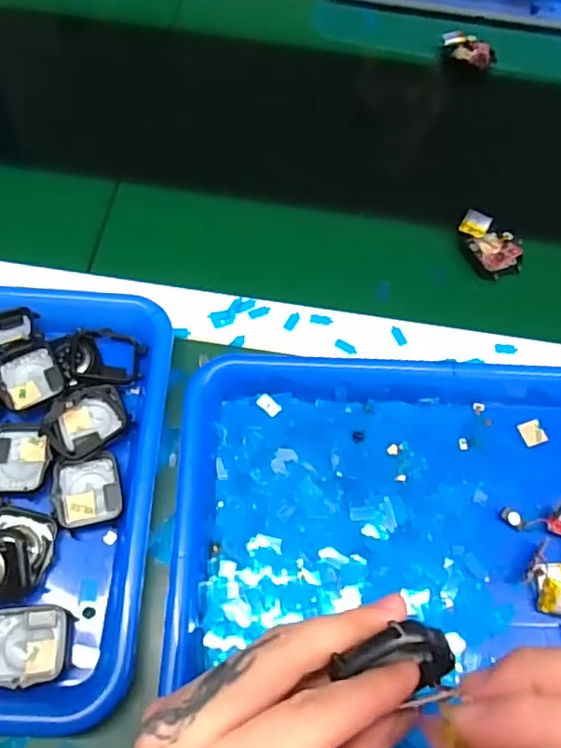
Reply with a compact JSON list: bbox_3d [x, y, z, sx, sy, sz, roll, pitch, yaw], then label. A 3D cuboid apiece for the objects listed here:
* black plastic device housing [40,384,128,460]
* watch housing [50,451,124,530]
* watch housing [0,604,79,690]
[{"bbox_3d":[-0.118,0.029,0.362,0.047,0.012,0.039,-33,70,-17],"label":"black plastic device housing"},{"bbox_3d":[-0.113,0.067,0.345,0.037,0.011,0.040,-14,65,-10],"label":"watch housing"},{"bbox_3d":[-0.133,0.142,0.311,0.045,0.012,0.038,-2,64,-4],"label":"watch housing"}]

